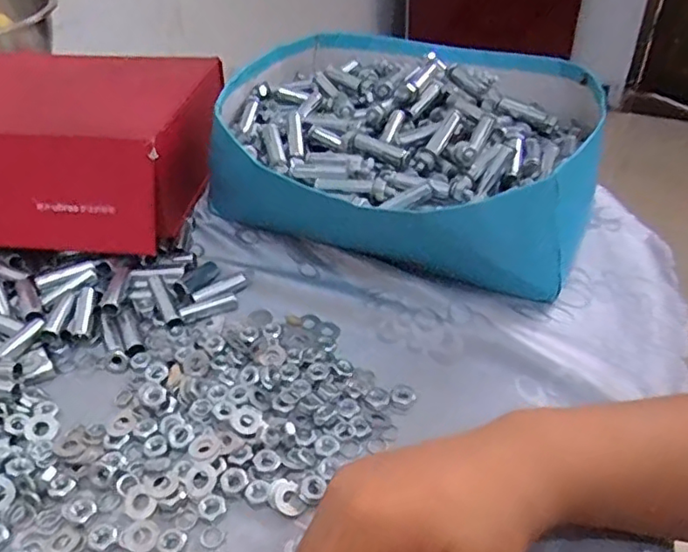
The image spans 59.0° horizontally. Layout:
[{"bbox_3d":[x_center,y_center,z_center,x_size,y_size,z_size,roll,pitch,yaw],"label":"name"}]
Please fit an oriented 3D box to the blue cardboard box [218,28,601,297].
[{"bbox_3d":[0.050,-0.106,0.494,0.283,0.088,0.263,15,42,14],"label":"blue cardboard box"}]

